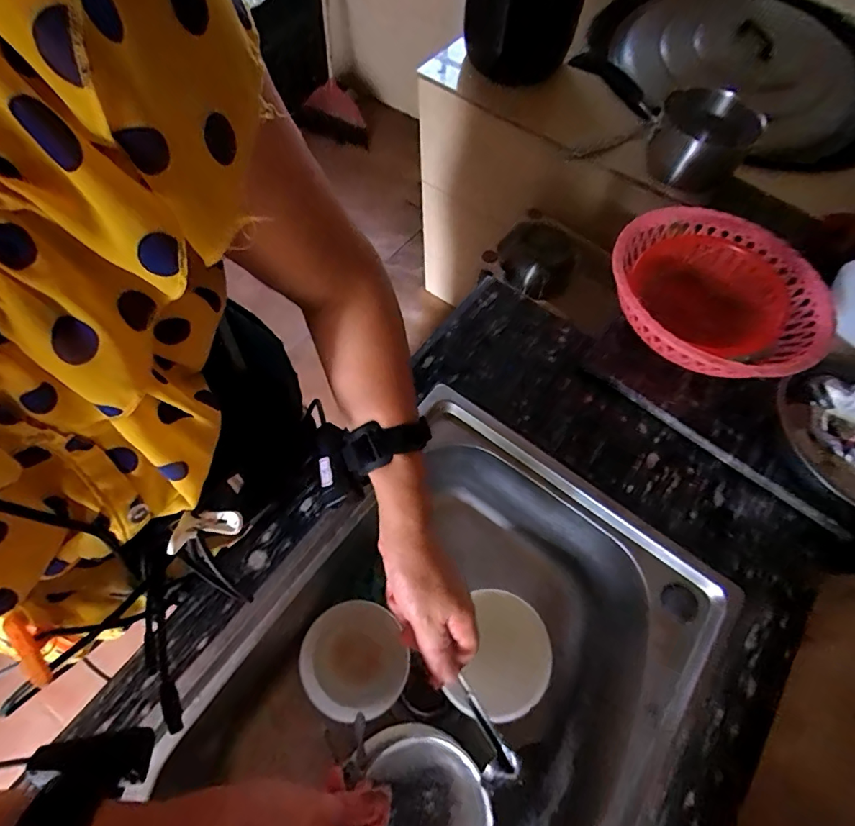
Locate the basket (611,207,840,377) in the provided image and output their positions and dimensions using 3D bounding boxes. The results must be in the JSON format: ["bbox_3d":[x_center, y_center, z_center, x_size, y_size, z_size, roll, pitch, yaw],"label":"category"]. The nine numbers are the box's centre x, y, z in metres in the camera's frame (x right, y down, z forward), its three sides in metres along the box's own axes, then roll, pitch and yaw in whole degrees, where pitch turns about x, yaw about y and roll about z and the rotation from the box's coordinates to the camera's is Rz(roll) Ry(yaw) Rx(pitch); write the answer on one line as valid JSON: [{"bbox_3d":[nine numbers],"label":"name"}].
[{"bbox_3d":[0.357,-0.142,0.608,0.247,0.106,0.250,1,65,-2],"label":"basket"}]

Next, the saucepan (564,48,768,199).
[{"bbox_3d":[0.422,-0.550,0.856,0.153,0.096,0.347,-27,69,-14],"label":"saucepan"}]

